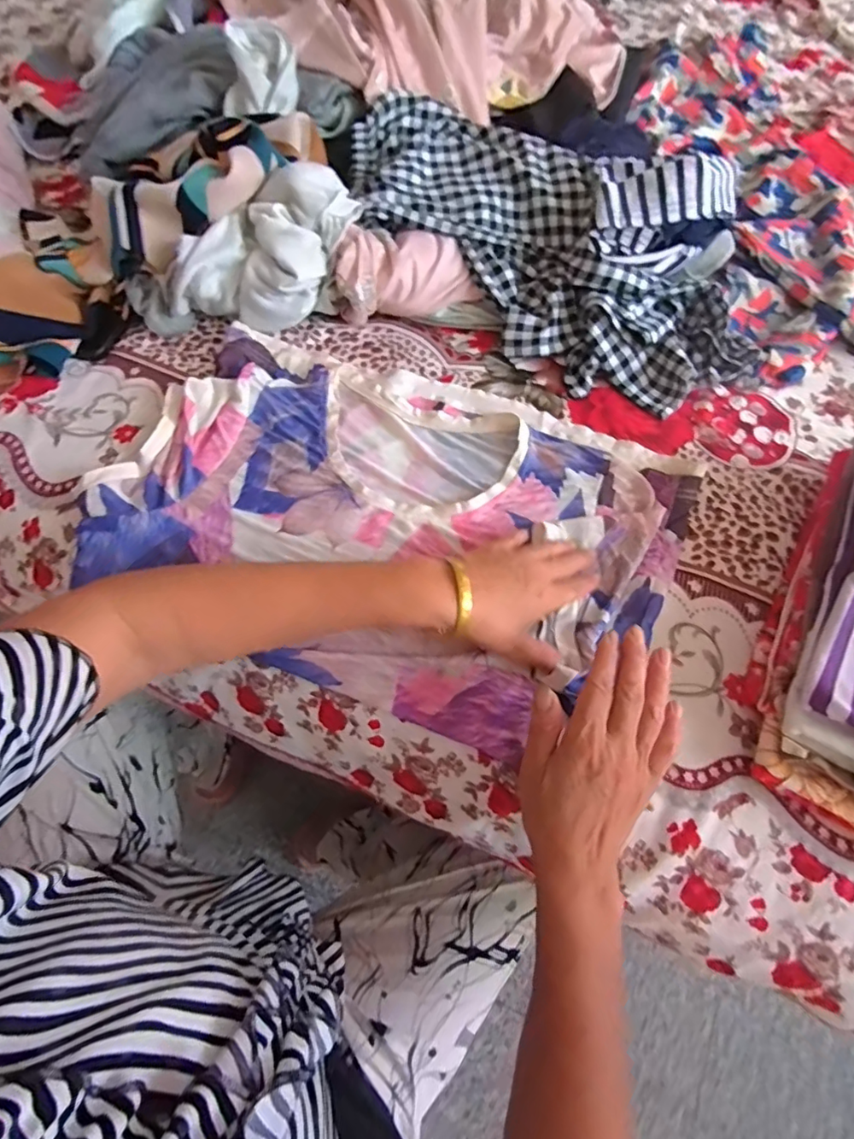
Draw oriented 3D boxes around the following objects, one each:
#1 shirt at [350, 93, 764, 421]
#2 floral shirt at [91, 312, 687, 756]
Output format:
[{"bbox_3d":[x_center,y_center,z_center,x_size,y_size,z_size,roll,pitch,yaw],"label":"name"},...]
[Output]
[{"bbox_3d":[0.125,-0.350,0.559,0.501,0.080,0.225,37,73,15],"label":"shirt"},{"bbox_3d":[-0.030,-0.054,0.460,0.465,0.027,0.317,22,69,8],"label":"floral shirt"}]

